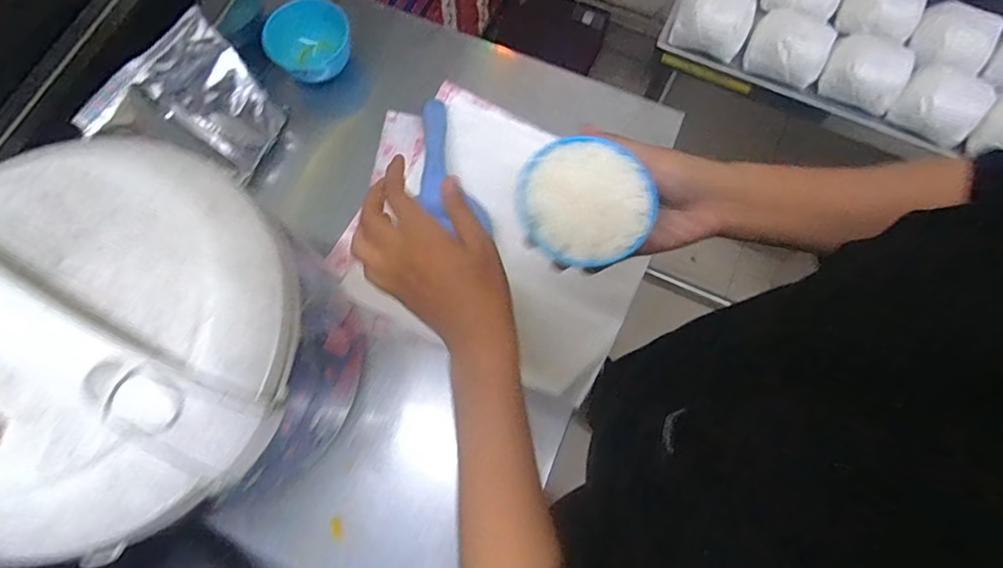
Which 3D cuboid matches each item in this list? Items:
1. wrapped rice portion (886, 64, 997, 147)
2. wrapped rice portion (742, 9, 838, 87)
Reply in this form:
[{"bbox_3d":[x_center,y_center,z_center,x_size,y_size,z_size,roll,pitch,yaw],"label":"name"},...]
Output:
[{"bbox_3d":[0.480,-0.201,0.567,0.084,0.034,0.065,28,76,7],"label":"wrapped rice portion"},{"bbox_3d":[0.324,-0.271,0.580,0.083,0.044,0.067,26,76,7],"label":"wrapped rice portion"}]

